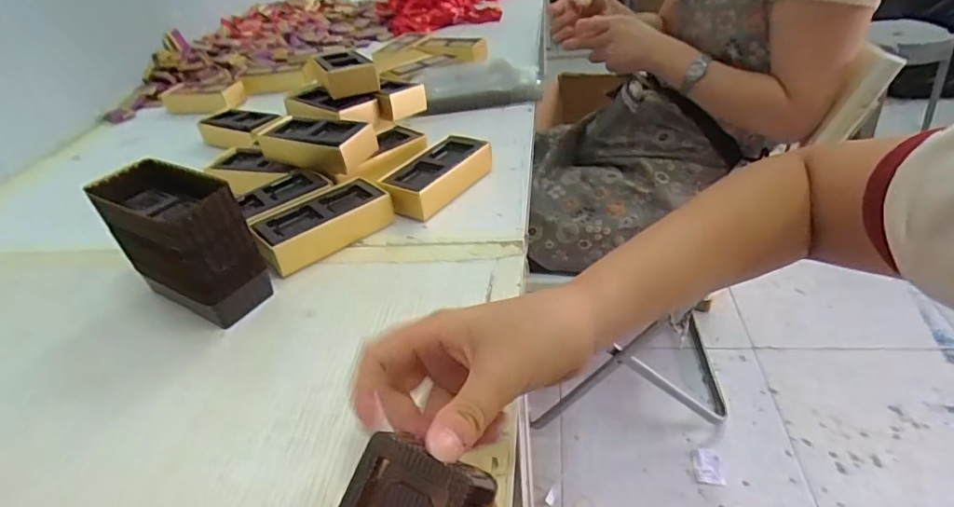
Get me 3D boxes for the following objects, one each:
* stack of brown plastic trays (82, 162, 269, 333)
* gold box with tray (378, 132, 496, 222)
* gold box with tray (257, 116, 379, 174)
[{"bbox_3d":[-0.229,-0.008,0.411,0.123,0.098,0.070,23,47,34],"label":"stack of brown plastic trays"},{"bbox_3d":[-0.038,-0.078,0.523,0.062,0.032,0.117,18,44,30],"label":"gold box with tray"},{"bbox_3d":[-0.164,-0.113,0.542,0.127,0.038,0.059,12,40,25],"label":"gold box with tray"}]

